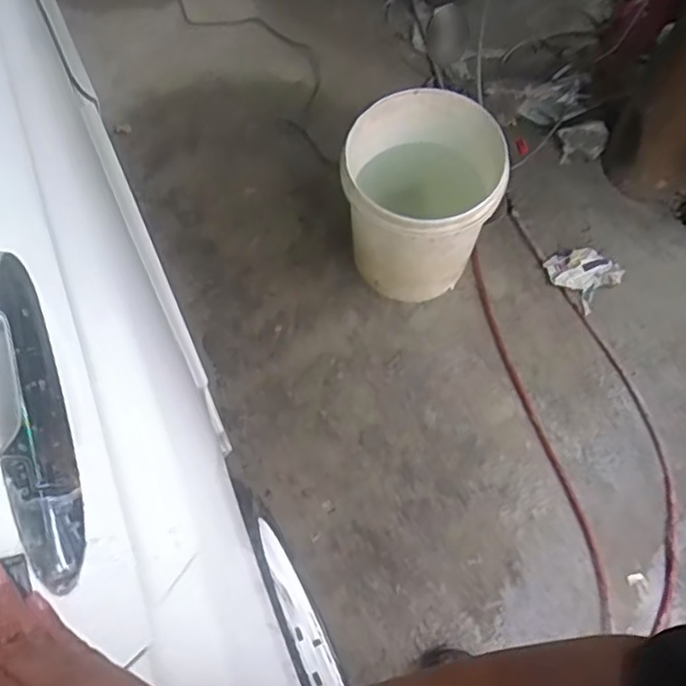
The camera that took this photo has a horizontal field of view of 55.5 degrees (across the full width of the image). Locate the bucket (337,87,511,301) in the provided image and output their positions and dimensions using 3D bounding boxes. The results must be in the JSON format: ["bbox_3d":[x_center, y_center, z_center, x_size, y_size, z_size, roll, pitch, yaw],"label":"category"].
[{"bbox_3d":[0.155,-0.281,1.351,0.290,0.339,0.298,-1,68,1],"label":"bucket"}]

